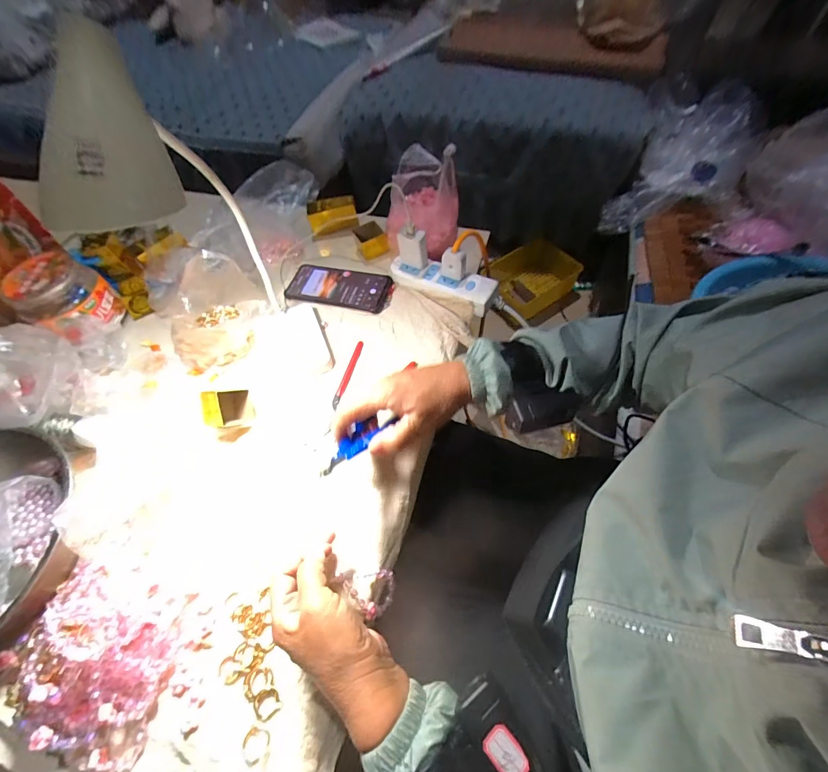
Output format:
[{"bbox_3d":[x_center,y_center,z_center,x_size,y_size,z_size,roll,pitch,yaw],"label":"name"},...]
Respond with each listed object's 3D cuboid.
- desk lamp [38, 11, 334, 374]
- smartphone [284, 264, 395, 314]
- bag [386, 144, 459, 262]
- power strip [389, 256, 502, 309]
[{"bbox_3d":[-0.176,-0.110,0.344,0.108,0.343,0.169,-24,60,-8],"label":"desk lamp"},{"bbox_3d":[-0.119,-0.159,0.571,0.169,0.008,0.081,12,63,8],"label":"smartphone"},{"bbox_3d":[0.008,-0.274,0.538,0.095,0.159,0.105,-29,61,-11],"label":"bag"},{"bbox_3d":[0.045,-0.161,0.547,0.167,0.028,0.049,24,66,14],"label":"power strip"}]

